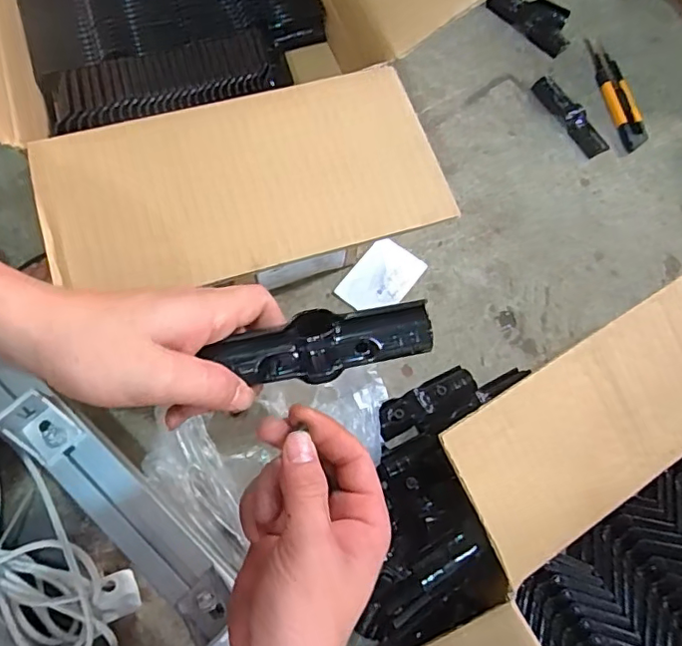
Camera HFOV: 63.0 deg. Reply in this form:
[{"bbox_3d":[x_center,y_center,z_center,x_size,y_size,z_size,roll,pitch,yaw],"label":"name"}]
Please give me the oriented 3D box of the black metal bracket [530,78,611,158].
[{"bbox_3d":[0.303,-0.274,0.736,0.034,0.011,0.130,-28,73,-12],"label":"black metal bracket"}]

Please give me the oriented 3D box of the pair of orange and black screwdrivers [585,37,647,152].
[{"bbox_3d":[0.365,-0.310,0.745,0.034,0.023,0.177,-9,70,-5],"label":"pair of orange and black screwdrivers"}]

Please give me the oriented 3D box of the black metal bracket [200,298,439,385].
[{"bbox_3d":[-0.009,0.012,0.314,0.120,0.023,0.034,-10,70,-4],"label":"black metal bracket"}]

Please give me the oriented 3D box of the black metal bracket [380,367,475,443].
[{"bbox_3d":[0.090,0.085,0.588,0.111,0.027,0.039,-25,72,-11],"label":"black metal bracket"}]

